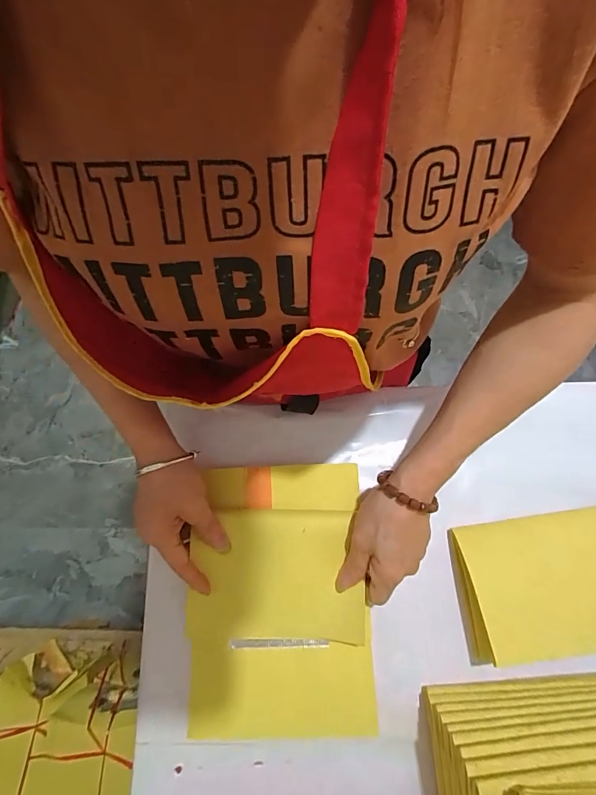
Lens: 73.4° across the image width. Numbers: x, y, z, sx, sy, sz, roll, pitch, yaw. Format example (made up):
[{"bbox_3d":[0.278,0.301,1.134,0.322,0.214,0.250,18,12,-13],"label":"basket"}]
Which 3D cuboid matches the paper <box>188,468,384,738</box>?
[{"bbox_3d":[-0.018,0.179,0.368,0.157,0.020,0.227,-2,76,-3],"label":"paper"}]

